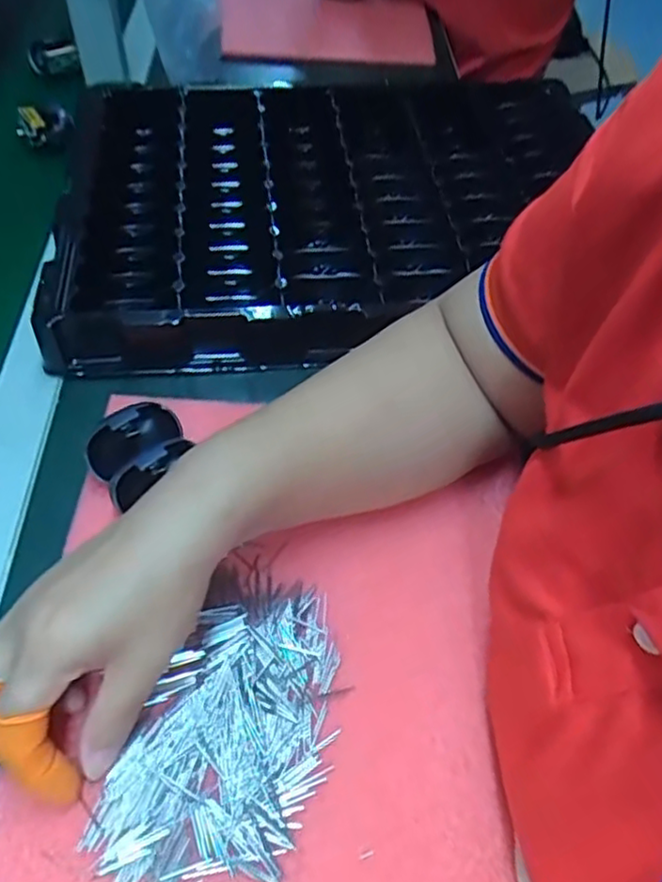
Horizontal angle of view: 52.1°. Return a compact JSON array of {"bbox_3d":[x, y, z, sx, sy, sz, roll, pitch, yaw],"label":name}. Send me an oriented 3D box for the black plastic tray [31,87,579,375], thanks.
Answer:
[{"bbox_3d":[0.003,-0.211,0.574,0.470,0.043,0.357,-6,52,-7],"label":"black plastic tray"}]

